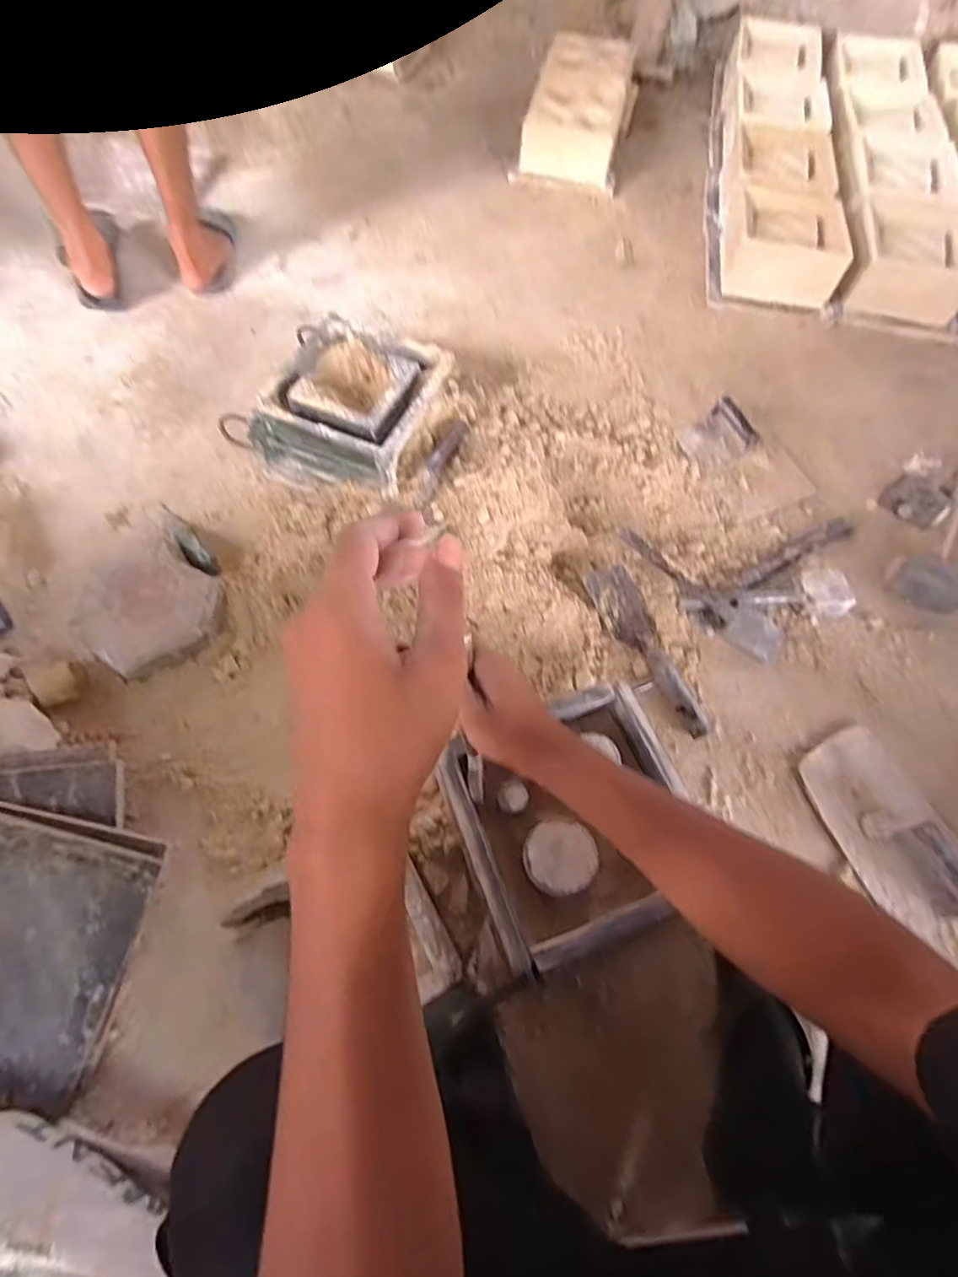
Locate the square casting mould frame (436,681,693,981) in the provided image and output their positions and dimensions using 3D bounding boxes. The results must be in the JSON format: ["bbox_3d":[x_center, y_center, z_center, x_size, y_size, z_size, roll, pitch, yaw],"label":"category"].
[{"bbox_3d":[0.103,0.195,0.648,0.244,0.061,0.242,-18,67,-13],"label":"square casting mould frame"}]

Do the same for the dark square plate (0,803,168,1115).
[{"bbox_3d":[-0.501,0.324,0.625,0.245,0.020,0.263,16,78,-6],"label":"dark square plate"}]

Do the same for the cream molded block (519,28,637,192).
[{"bbox_3d":[0.239,-1.235,1.367,0.219,0.125,0.447,13,66,4],"label":"cream molded block"}]

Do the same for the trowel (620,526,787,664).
[{"bbox_3d":[0.316,-0.067,0.854,0.276,0.032,0.065,36,69,-3],"label":"trowel"}]

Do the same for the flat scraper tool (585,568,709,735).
[{"bbox_3d":[0.238,0.016,0.832,0.074,0.037,0.267,-23,68,-11],"label":"flat scraper tool"}]

